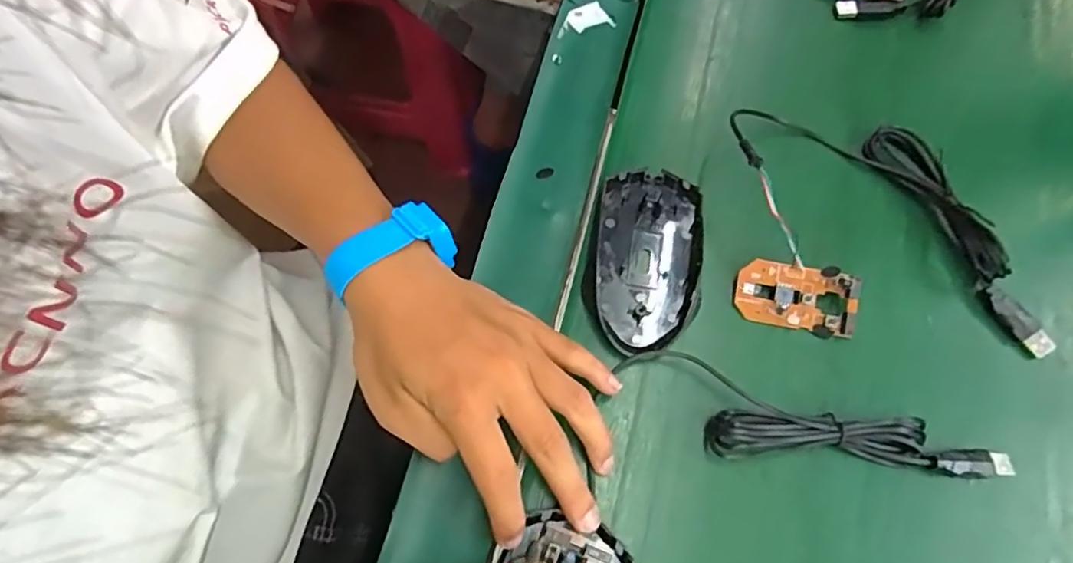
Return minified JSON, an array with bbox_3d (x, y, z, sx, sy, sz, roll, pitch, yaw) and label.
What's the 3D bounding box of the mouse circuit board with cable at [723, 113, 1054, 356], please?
[{"bbox_3d":[0.204,-0.037,0.360,0.179,0.028,0.143,4,69,-1],"label":"mouse circuit board with cable"}]

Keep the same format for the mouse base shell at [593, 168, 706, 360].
[{"bbox_3d":[0.065,-0.014,0.354,0.059,0.014,0.109,8,69,0],"label":"mouse base shell"}]

